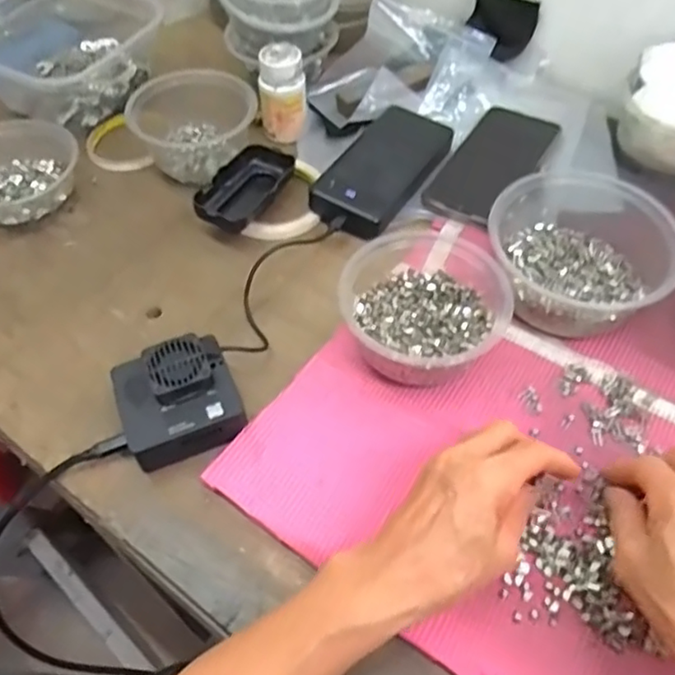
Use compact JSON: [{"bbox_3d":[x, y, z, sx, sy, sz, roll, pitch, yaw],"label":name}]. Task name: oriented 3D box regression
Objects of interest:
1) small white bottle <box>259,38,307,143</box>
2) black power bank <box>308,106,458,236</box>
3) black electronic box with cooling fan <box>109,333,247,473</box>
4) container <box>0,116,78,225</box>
[{"bbox_3d":[-0.052,-0.236,0.603,0.037,0.078,0.044,29,61,20],"label":"small white bottle"},{"bbox_3d":[0.042,-0.155,0.574,0.075,0.026,0.157,24,59,18],"label":"black power bank"},{"bbox_3d":[-0.110,0.042,0.429,0.077,0.043,0.071,-21,57,-12],"label":"black electronic box with cooling fan"},{"bbox_3d":[-0.291,-0.148,0.567,0.110,0.052,0.093,-36,61,-21],"label":"container"}]

